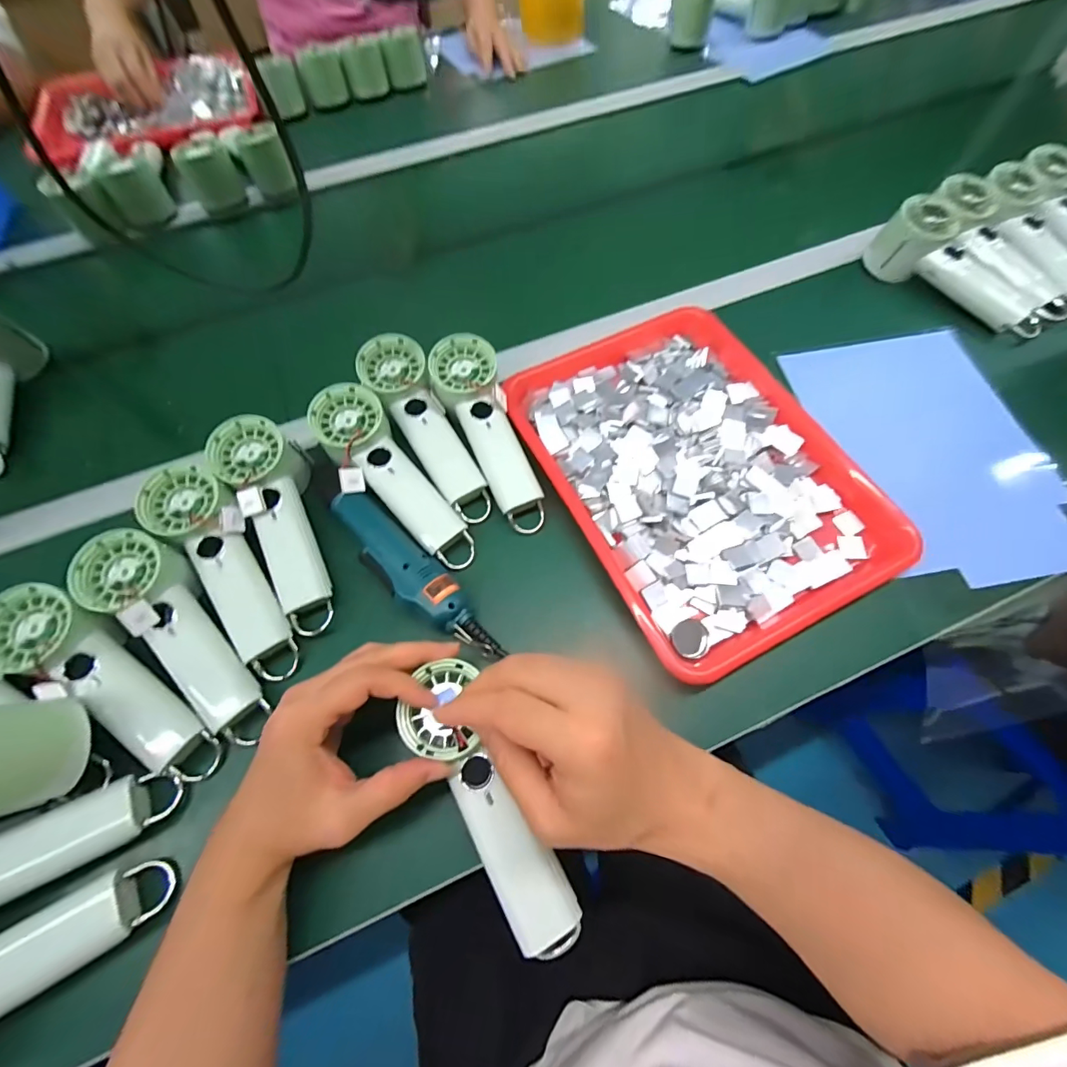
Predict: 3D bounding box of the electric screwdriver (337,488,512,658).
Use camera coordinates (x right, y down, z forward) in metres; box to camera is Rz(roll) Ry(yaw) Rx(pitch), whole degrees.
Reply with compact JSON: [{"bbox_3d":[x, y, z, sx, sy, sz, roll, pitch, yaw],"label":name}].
[{"bbox_3d":[-0.100,0.034,0.385,0.190,0.030,0.041,41,74,18],"label":"electric screwdriver"}]

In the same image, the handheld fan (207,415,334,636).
[{"bbox_3d":[-0.216,-0.009,0.402,0.059,0.044,0.192,-23,81,-8],"label":"handheld fan"}]

